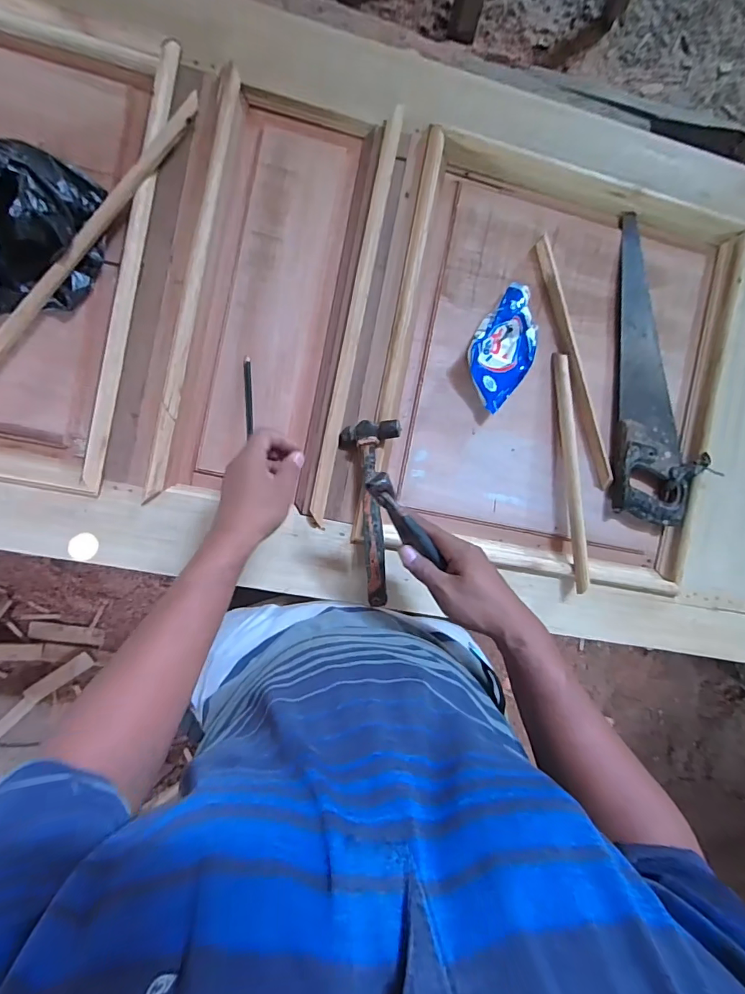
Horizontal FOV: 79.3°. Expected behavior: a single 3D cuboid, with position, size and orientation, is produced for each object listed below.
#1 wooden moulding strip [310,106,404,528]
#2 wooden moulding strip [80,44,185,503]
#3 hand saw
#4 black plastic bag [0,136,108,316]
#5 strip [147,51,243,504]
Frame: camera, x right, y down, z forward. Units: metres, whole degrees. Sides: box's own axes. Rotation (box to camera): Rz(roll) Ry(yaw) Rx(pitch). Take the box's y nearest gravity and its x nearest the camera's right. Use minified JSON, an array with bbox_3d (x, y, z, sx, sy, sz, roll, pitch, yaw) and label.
[{"bbox_3d":[-0.022,-0.243,0.614,0.024,0.012,0.559,11,90,-7],"label":"wooden moulding strip"},{"bbox_3d":[-0.308,-0.293,0.574,0.023,0.022,0.566,11,90,-7],"label":"wooden moulding strip"},{"bbox_3d":[0.441,-0.187,0.672,0.143,0.023,0.444,3,91,-7],"label":"hand saw"},{"bbox_3d":[-0.415,-0.308,0.520,0.144,0.105,0.191,16,89,-7],"label":"black plastic bag"},{"bbox_3d":[-0.233,-0.276,0.584,0.027,0.019,0.554,11,90,-7],"label":"strip"}]

